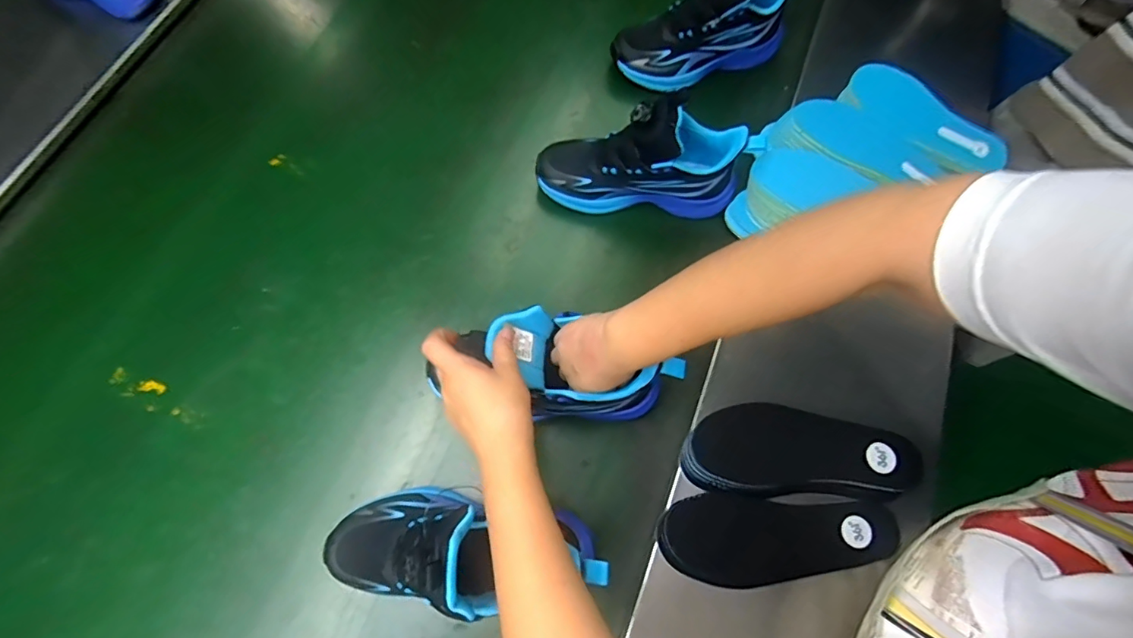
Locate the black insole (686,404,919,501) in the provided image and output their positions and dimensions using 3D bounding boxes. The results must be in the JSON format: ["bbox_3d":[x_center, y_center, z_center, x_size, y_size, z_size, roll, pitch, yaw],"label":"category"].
[{"bbox_3d":[0.217,0.122,0.465,0.209,0.013,0.077,2,79,1],"label":"black insole"}]

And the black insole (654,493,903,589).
[{"bbox_3d":[0.192,0.201,0.452,0.212,0.010,0.073,3,75,0],"label":"black insole"}]

